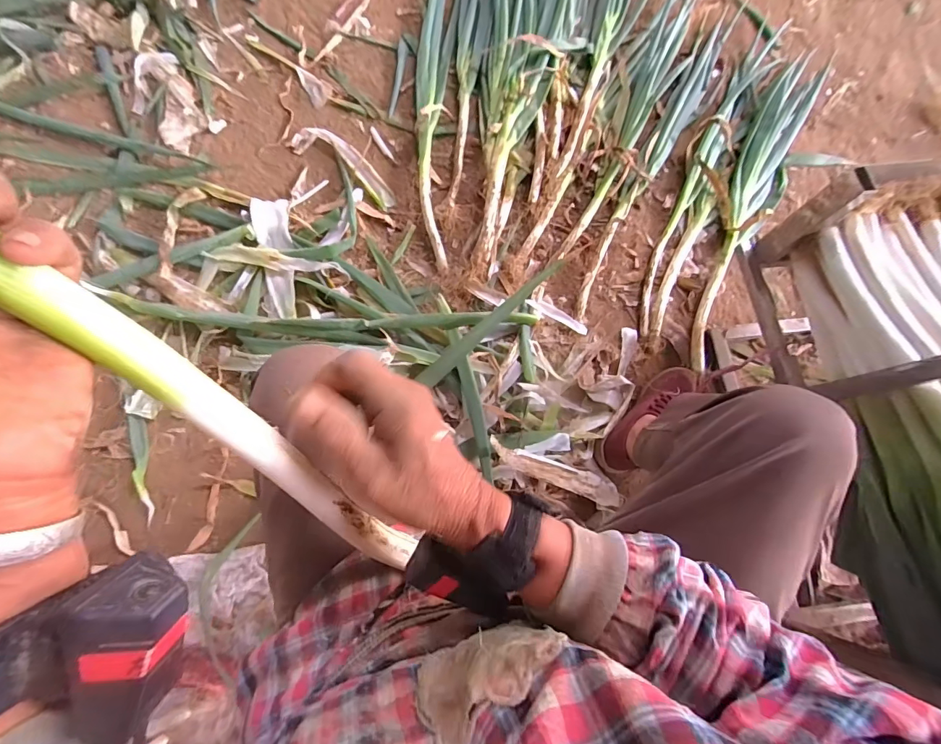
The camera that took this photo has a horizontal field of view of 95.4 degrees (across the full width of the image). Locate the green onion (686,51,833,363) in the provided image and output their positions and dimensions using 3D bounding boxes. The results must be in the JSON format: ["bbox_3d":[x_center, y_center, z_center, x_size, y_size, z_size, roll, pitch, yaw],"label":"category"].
[{"bbox_3d":[0.585,-0.375,0.891,0.126,0.045,0.809,28,78,5],"label":"green onion"}]

